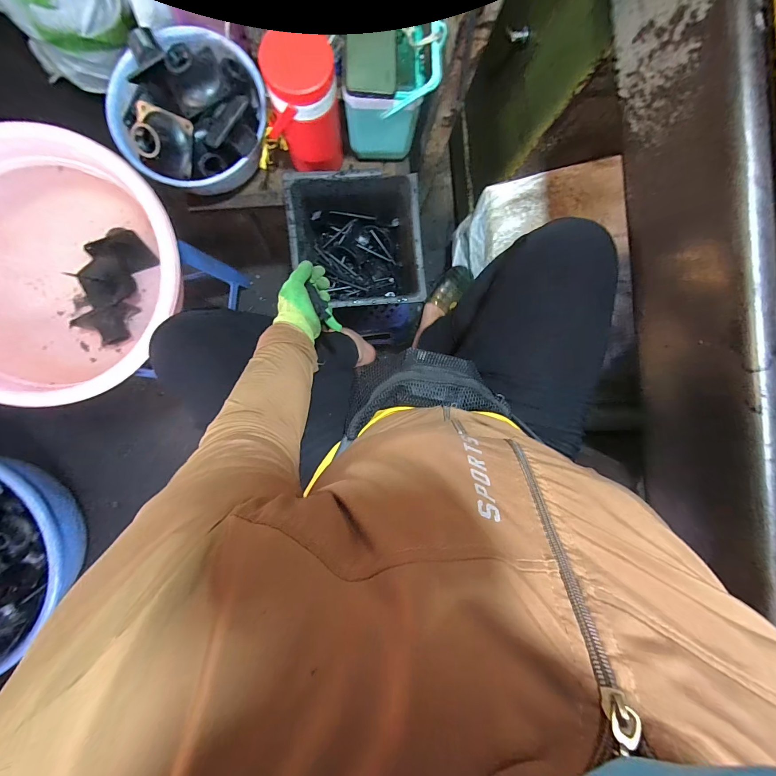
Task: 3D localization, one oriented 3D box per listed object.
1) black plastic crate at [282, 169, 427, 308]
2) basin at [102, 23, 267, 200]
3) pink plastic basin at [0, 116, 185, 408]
[{"bbox_3d":[-0.063,-0.273,0.682,0.234,0.149,0.237,-6,91,-5],"label":"black plastic crate"},{"bbox_3d":[-0.348,-0.489,0.581,0.244,0.109,0.245,0,91,-5],"label":"basin"},{"bbox_3d":[-0.554,-0.195,0.563,0.412,0.130,0.407,0,91,-5],"label":"pink plastic basin"}]

